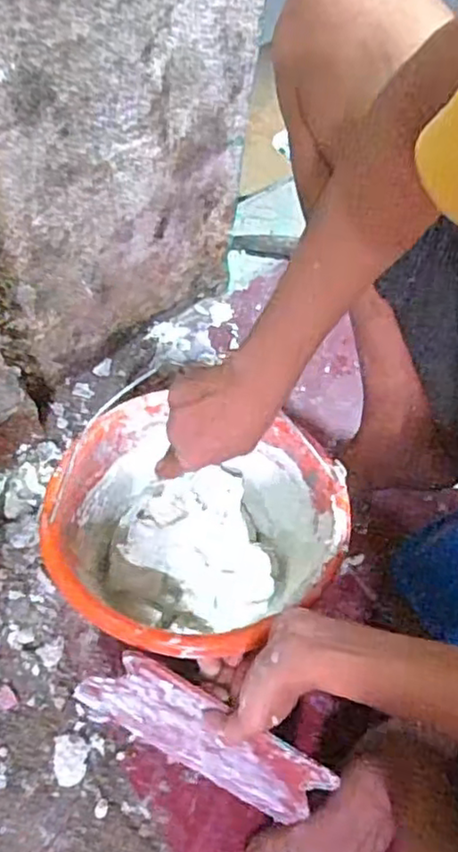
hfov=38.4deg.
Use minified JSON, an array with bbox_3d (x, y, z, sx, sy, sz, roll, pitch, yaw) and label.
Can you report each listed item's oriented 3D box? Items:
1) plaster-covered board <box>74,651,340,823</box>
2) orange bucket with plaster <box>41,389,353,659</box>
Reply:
[{"bbox_3d":[-0.024,0.247,0.525,0.203,0.146,0.007,27,46,5],"label":"plaster-covered board"},{"bbox_3d":[-0.027,0.094,0.584,0.237,0.150,0.206,13,68,6],"label":"orange bucket with plaster"}]

